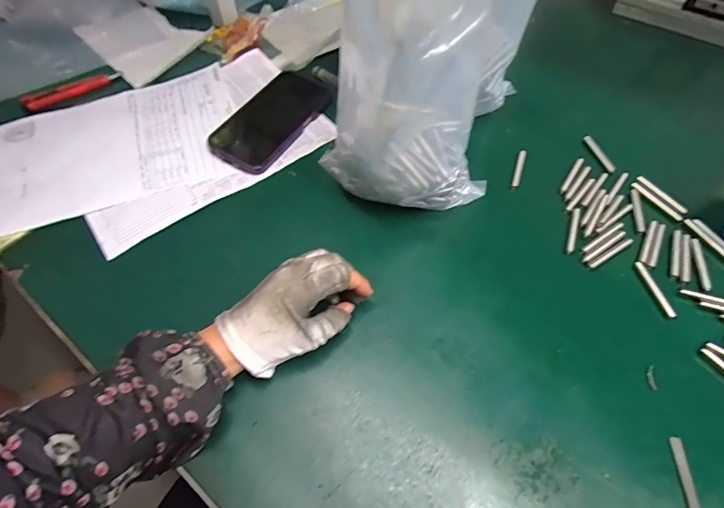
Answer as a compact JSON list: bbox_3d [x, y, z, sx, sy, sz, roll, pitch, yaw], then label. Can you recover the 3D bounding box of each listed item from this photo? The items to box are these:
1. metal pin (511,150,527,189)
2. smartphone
[{"bbox_3d":[0.176,-0.096,0.459,0.009,0.004,0.061,18,60,12],"label":"metal pin"},{"bbox_3d":[-0.106,-0.171,0.501,0.076,0.011,0.176,26,62,16],"label":"smartphone"}]

